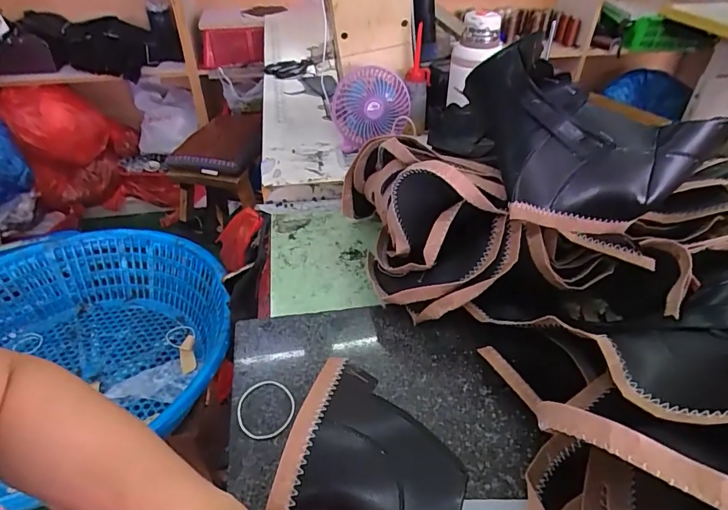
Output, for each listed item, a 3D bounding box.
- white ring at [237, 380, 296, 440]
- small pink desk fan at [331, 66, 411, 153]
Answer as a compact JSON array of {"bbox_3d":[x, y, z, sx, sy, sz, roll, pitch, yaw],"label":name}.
[{"bbox_3d":[-0.090,0.142,0.411,0.051,0.006,0.059,-8,40,-9],"label":"white ring"},{"bbox_3d":[0.012,-0.249,0.774,0.135,0.121,0.062,0,39,1],"label":"small pink desk fan"}]

